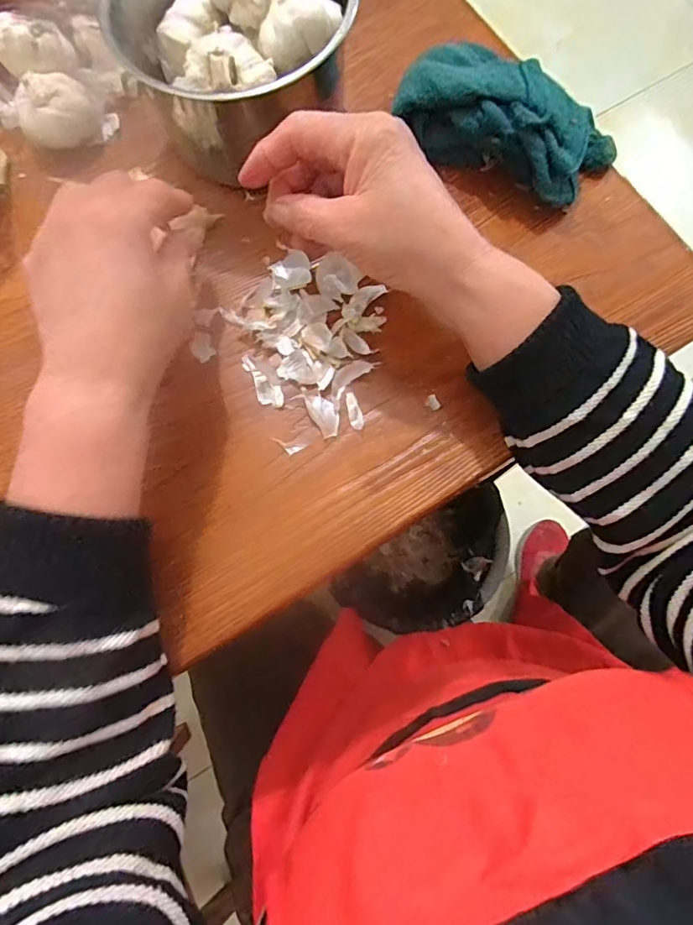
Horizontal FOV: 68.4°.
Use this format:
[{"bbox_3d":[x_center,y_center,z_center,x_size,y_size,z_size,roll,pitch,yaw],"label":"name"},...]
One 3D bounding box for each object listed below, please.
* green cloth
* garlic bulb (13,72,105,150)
[{"bbox_3d":[0.110,-0.240,0.350,0.148,0.053,0.090,37,80,10],"label":"green cloth"},{"bbox_3d":[-0.205,-0.250,0.369,0.054,0.038,0.041,-29,77,-5],"label":"garlic bulb"}]

